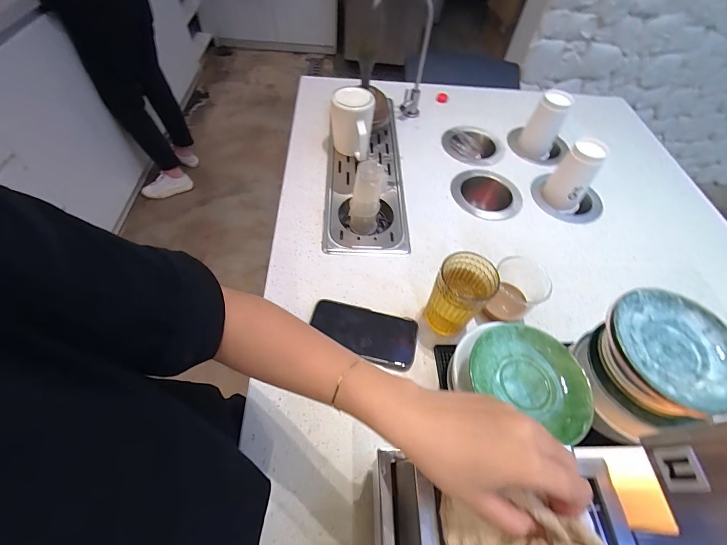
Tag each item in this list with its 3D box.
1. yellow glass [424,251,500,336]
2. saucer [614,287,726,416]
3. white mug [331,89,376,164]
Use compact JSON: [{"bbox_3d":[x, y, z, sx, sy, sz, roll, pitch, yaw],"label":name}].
[{"bbox_3d":[0.139,0.037,0.497,0.073,0.115,0.081,24,57,11],"label":"yellow glass"},{"bbox_3d":[0.362,0.085,0.381,0.131,0.018,0.138,2,56,-3],"label":"saucer"},{"bbox_3d":[-0.026,-0.324,0.728,0.088,0.114,0.113,1,56,-4],"label":"white mug"}]

